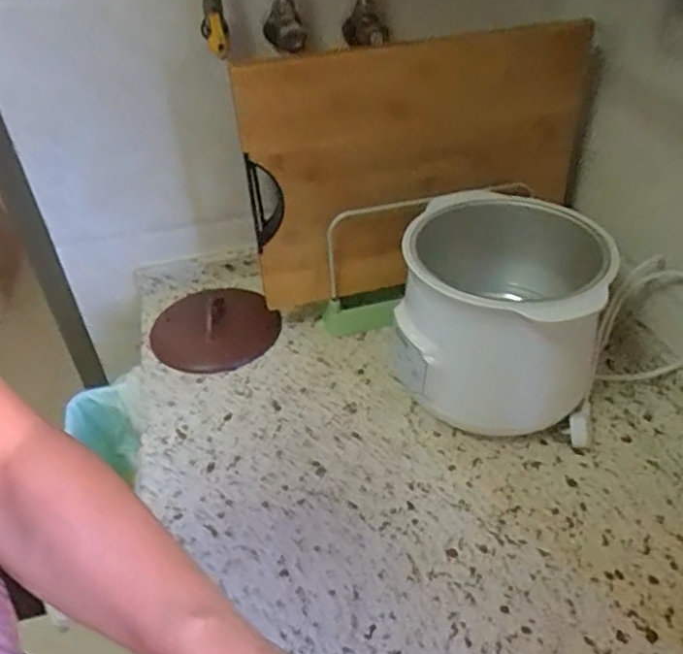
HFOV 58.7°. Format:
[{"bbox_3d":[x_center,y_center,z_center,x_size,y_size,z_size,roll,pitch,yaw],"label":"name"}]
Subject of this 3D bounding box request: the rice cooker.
[{"bbox_3d":[0.168,-0.013,0.666,0.198,0.198,0.221,10,41,16],"label":"rice cooker"}]

